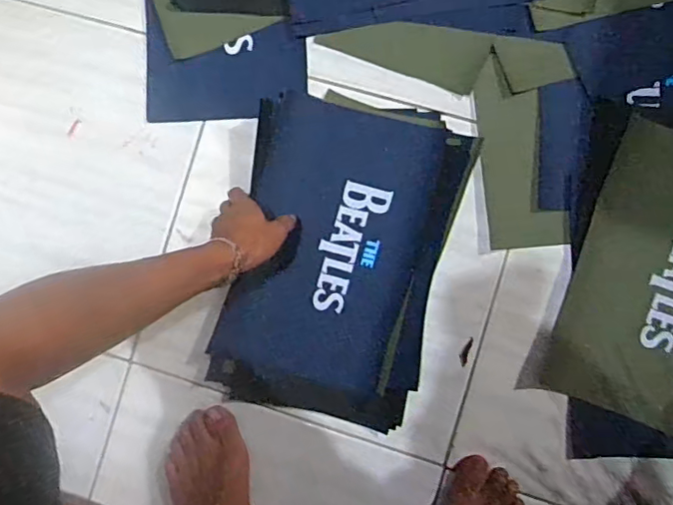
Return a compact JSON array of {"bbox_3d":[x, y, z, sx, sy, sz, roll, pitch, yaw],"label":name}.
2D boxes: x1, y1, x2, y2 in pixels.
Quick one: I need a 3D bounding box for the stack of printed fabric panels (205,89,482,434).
[{"bbox_3d":[0.003,0.005,0.664,0.240,0.029,0.377,14,89,7],"label":"stack of printed fabric panels"}]

